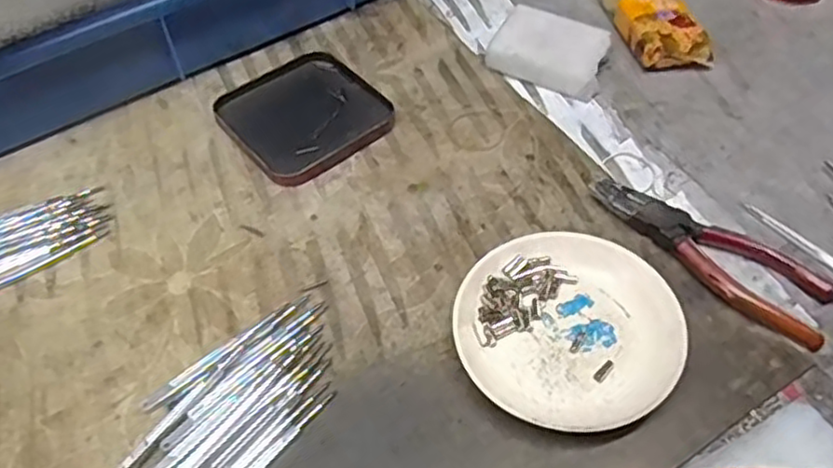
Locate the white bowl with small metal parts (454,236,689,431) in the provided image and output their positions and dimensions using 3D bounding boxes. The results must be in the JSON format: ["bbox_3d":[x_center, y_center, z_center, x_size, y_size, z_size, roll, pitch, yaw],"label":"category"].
[{"bbox_3d":[0.081,0.051,0.379,0.117,0.020,0.112,-1,52,1],"label":"white bowl with small metal parts"}]

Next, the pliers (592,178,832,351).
[{"bbox_3d":[0.172,0.012,0.415,0.147,0.014,0.051,28,58,22],"label":"pliers"}]

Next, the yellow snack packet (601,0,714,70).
[{"bbox_3d":[0.185,-0.170,0.548,0.049,0.034,0.105,-12,52,-7],"label":"yellow snack packet"}]

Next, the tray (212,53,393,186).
[{"bbox_3d":[-0.082,-0.088,0.504,0.104,0.013,0.106,-35,59,-23],"label":"tray"}]

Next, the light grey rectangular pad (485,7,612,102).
[{"bbox_3d":[0.101,-0.137,0.526,0.082,0.026,0.056,22,56,18],"label":"light grey rectangular pad"}]

